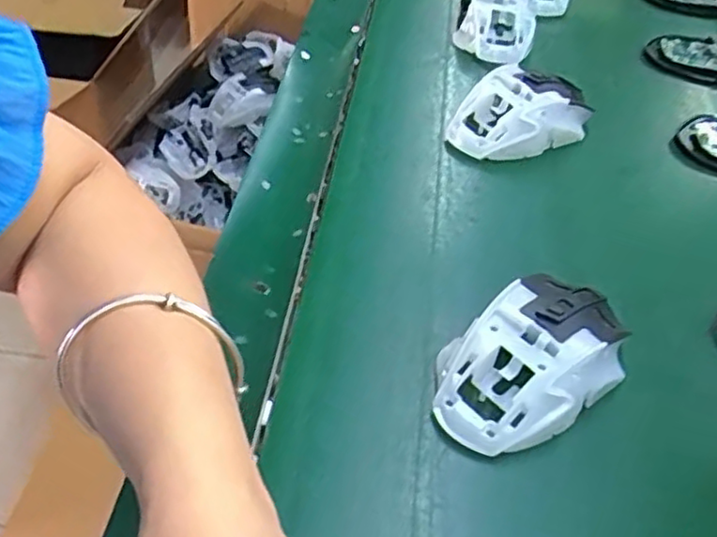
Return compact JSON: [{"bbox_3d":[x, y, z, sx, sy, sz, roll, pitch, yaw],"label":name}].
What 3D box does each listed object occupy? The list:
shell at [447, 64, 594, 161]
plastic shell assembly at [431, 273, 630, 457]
[{"bbox_3d":[0.115,-0.113,0.485,0.105,0.034,0.065,-21,54,-22],"label":"shell"},{"bbox_3d":[0.085,0.044,0.331,0.109,0.039,0.066,-26,56,-26],"label":"plastic shell assembly"}]

